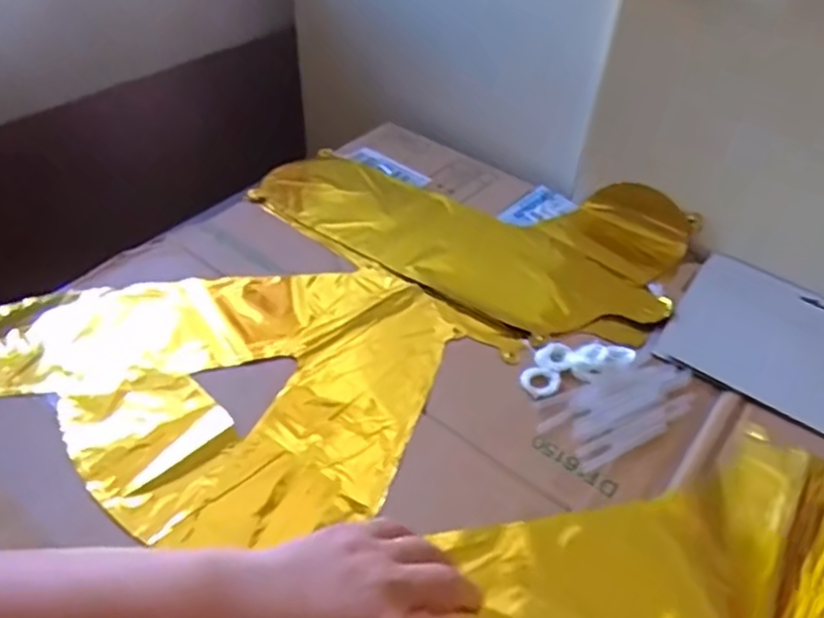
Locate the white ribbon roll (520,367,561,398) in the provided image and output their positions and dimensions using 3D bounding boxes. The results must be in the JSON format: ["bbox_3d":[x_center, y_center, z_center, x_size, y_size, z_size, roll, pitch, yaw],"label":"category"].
[{"bbox_3d":[0.096,0.054,0.491,0.027,0.004,0.028,2,44,-2],"label":"white ribbon roll"}]

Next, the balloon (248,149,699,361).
[{"bbox_3d":[0.064,-0.090,0.640,0.375,0.035,0.249,34,52,28],"label":"balloon"}]

